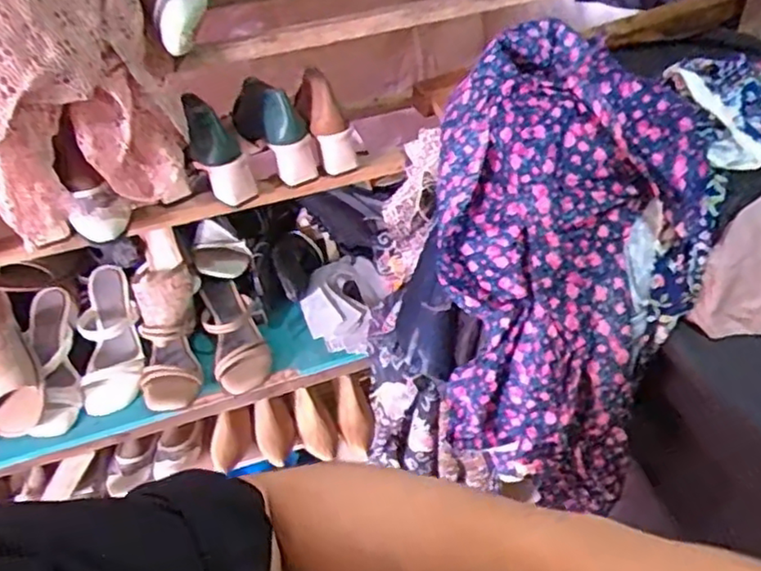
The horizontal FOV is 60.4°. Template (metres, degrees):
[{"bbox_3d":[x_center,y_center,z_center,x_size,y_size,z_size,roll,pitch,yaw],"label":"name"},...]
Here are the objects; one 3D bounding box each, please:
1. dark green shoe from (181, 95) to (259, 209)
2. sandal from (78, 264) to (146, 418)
[{"bbox_3d":[-0.220,-0.185,0.887,0.066,0.155,0.094,-29,6,-28],"label":"dark green shoe"},{"bbox_3d":[-0.412,0.078,0.997,0.092,0.063,0.231,-9,70,-6],"label":"sandal"}]

